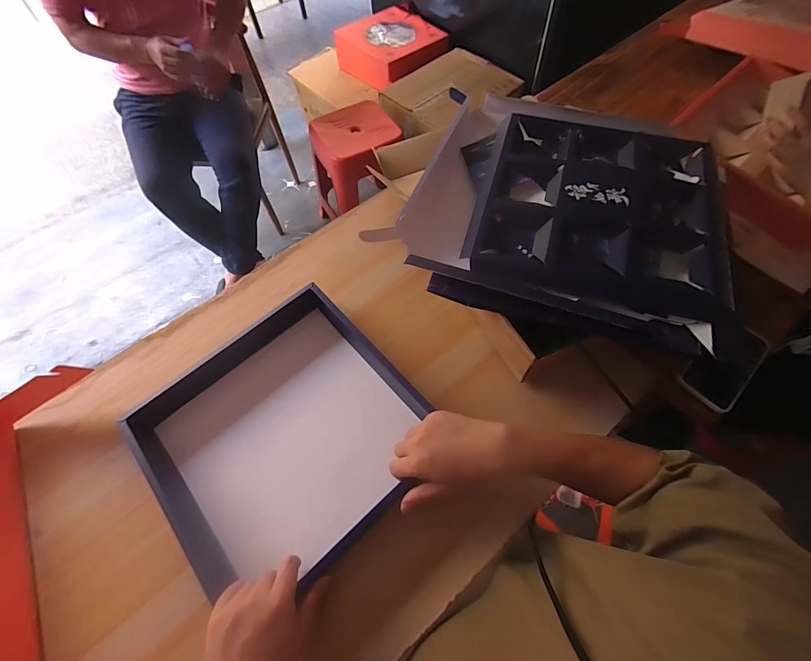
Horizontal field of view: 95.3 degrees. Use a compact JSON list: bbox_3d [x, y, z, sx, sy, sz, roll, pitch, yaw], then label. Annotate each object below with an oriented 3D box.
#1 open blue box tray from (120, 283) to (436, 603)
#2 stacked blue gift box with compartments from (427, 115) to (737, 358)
[{"bbox_3d":[-0.177,0.144,0.547,0.342,0.084,0.330,-39,67,-17],"label":"open blue box tray"},{"bbox_3d":[0.268,-0.170,0.548,0.392,0.069,0.386,19,64,12],"label":"stacked blue gift box with compartments"}]

